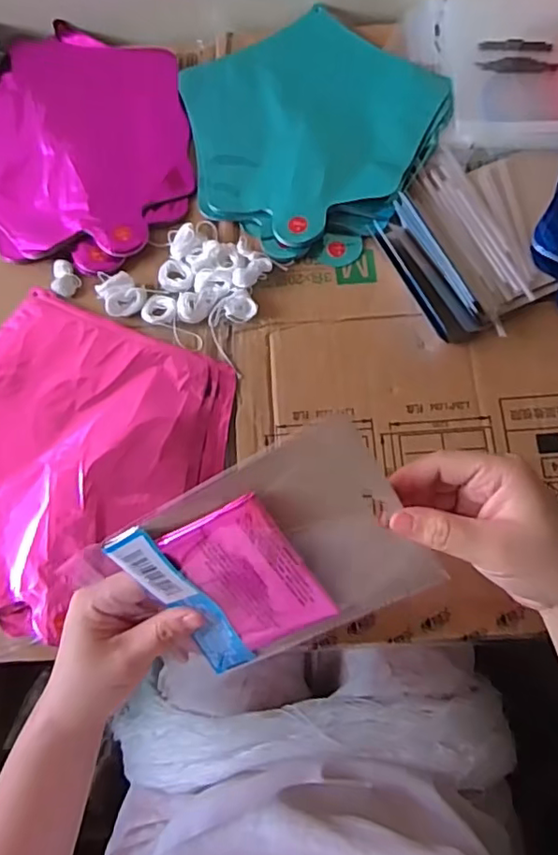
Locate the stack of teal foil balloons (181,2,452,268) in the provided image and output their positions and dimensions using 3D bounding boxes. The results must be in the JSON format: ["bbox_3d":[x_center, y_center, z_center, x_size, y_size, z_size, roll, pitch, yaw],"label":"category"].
[{"bbox_3d":[0.021,-0.271,0.522,0.231,0.022,0.232,37,75,13],"label":"stack of teal foil balloons"}]

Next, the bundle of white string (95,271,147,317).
[{"bbox_3d":[-0.127,-0.109,0.467,0.033,0.013,0.037,-29,73,-9],"label":"bundle of white string"}]

